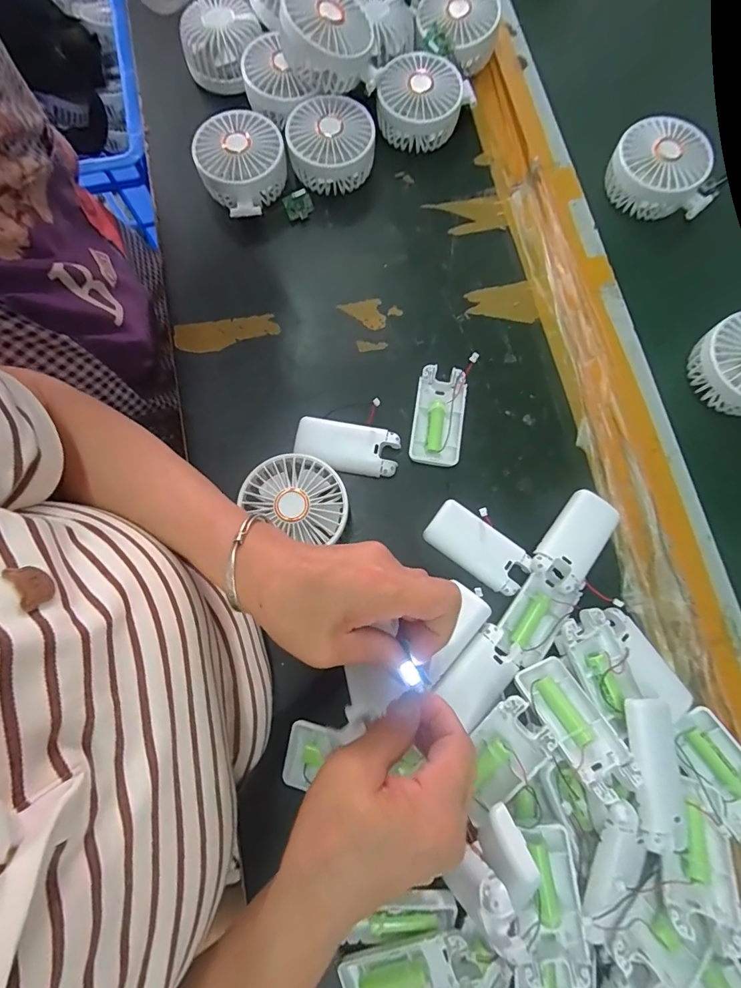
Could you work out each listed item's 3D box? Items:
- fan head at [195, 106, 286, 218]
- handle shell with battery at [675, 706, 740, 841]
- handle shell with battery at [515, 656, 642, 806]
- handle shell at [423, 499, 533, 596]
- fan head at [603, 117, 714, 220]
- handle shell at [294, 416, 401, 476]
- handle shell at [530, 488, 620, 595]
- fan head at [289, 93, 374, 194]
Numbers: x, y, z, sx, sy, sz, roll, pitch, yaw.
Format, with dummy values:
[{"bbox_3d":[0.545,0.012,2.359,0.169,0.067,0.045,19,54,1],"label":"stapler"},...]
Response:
[{"bbox_3d":[-0.126,-0.327,0.433,0.083,0.047,0.090,-1,77,2],"label":"fan head"},{"bbox_3d":[0.268,0.216,0.325,0.049,0.023,0.090,-27,66,-5],"label":"handle shell with battery"},{"bbox_3d":[0.150,0.168,0.314,0.042,0.021,0.091,-28,50,-5],"label":"handle shell with battery"},{"bbox_3d":[0.093,0.047,0.374,0.092,0.011,0.045,36,81,9],"label":"handle shell"},{"bbox_3d":[0.289,-0.316,0.421,0.100,0.043,0.070,38,82,10],"label":"fan head"},{"bbox_3d":[-0.021,-0.042,0.389,0.091,0.013,0.043,9,78,4],"label":"handle shell"},{"bbox_3d":[0.179,0.038,0.370,0.042,0.019,0.093,39,81,8],"label":"handle shell"},{"bbox_3d":[-0.040,-0.353,0.439,0.086,0.047,0.086,-3,77,2],"label":"fan head"}]

